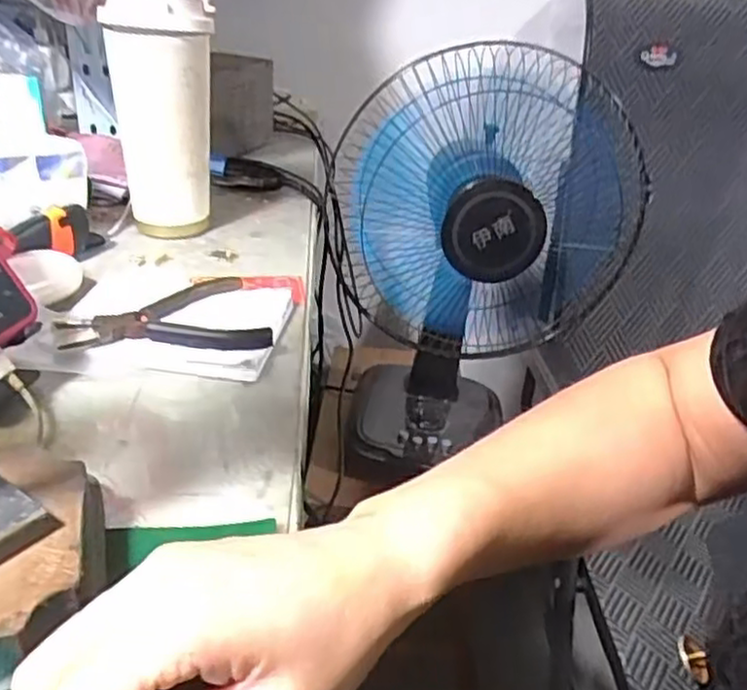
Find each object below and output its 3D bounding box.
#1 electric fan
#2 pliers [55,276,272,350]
[{"bbox_3d":[0.107,-0.071,0.791,0.285,0.468,0.194,12,30,9],"label":"electric fan"},{"bbox_3d":[-0.136,-0.014,0.460,0.121,0.018,0.085,-8,32,-23],"label":"pliers"}]

